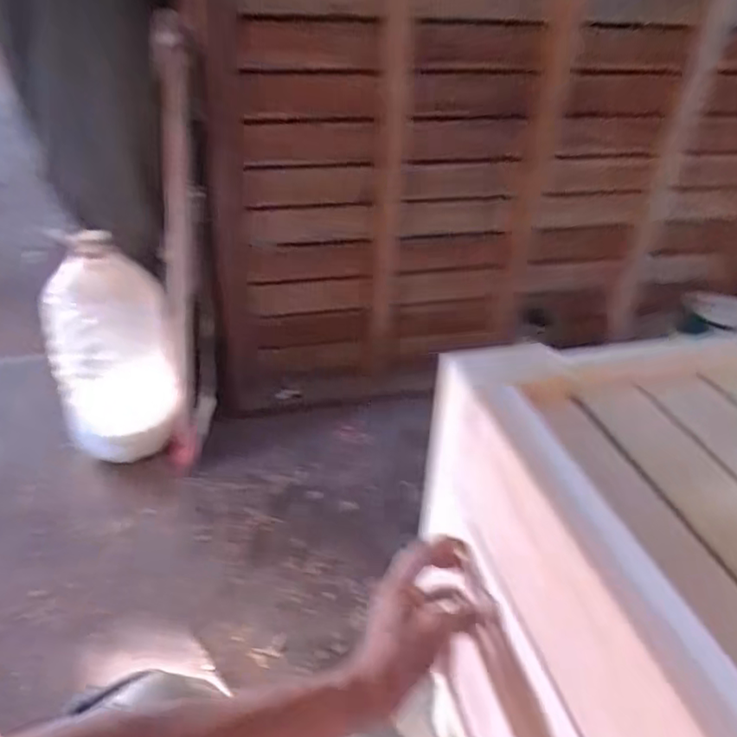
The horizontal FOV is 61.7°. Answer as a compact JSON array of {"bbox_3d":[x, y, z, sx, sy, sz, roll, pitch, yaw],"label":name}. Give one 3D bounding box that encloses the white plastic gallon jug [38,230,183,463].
[{"bbox_3d":[-0.477,-0.043,1.157,0.200,0.425,0.169,-12,20,-16],"label":"white plastic gallon jug"}]

